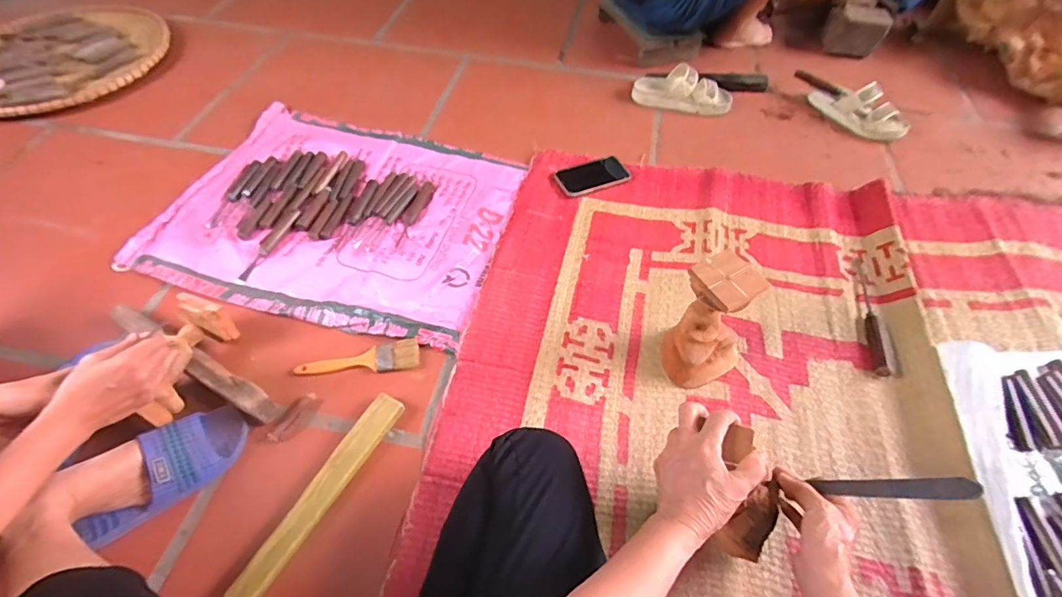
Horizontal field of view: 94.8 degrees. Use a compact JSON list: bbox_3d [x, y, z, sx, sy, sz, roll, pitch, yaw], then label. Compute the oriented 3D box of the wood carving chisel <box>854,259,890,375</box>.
[{"bbox_3d":[0.564,0.024,0.806,0.029,0.021,0.232,13,56,6],"label":"wood carving chisel"}]

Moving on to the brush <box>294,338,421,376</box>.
[{"bbox_3d":[-0.258,0.098,0.734,0.177,0.008,0.045,-11,57,-10],"label":"brush"}]

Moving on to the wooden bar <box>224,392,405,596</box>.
[{"bbox_3d":[-0.266,0.243,0.623,0.041,0.023,0.281,26,58,14],"label":"wooden bar"}]

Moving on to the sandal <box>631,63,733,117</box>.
[{"bbox_3d":[0.349,-0.475,1.121,0.227,0.078,0.063,10,56,4],"label":"sandal"}]

